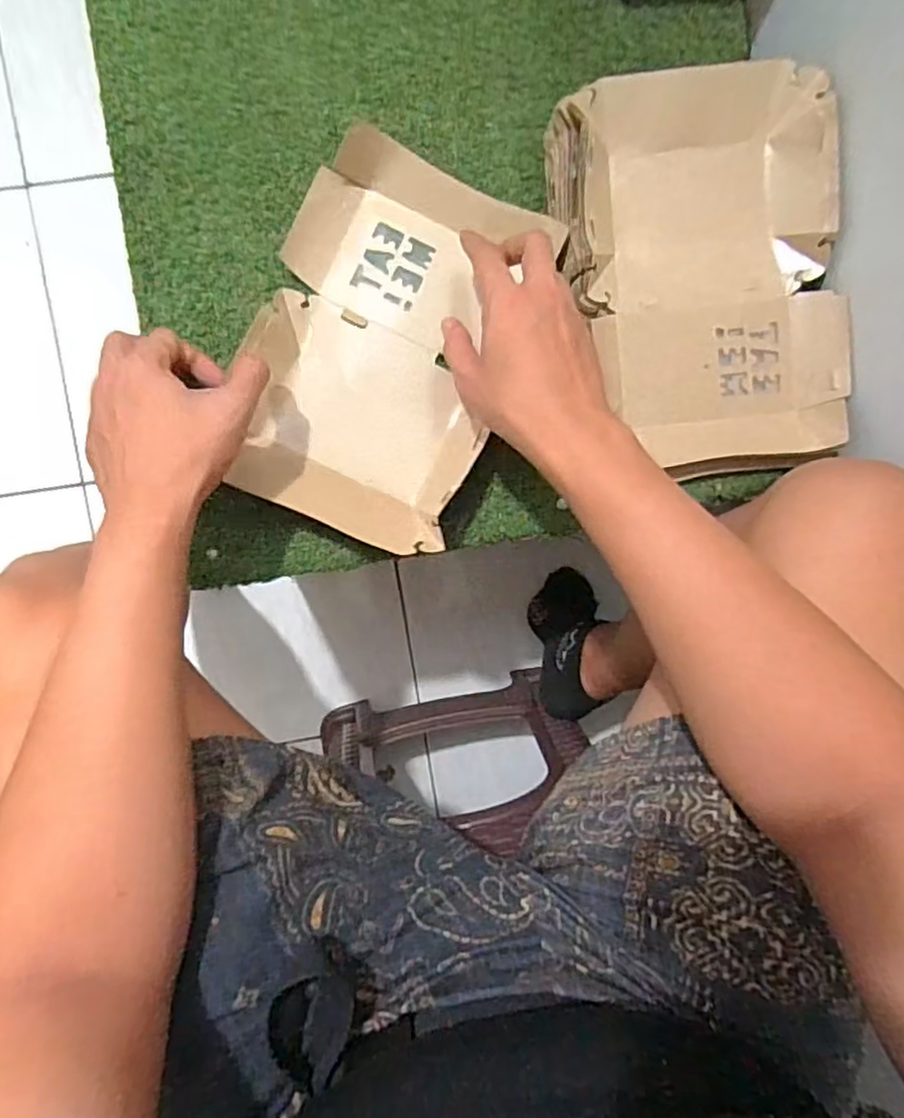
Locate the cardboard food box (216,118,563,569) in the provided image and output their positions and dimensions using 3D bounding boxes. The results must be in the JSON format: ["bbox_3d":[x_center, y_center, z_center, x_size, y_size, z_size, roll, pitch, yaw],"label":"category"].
[{"bbox_3d":[-0.049,-0.162,0.511,0.182,0.048,0.285,18,89,-4],"label":"cardboard food box"}]

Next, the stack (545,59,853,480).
[{"bbox_3d":[0.193,-0.218,0.524,0.214,0.051,0.301,-8,91,-5],"label":"stack"}]

